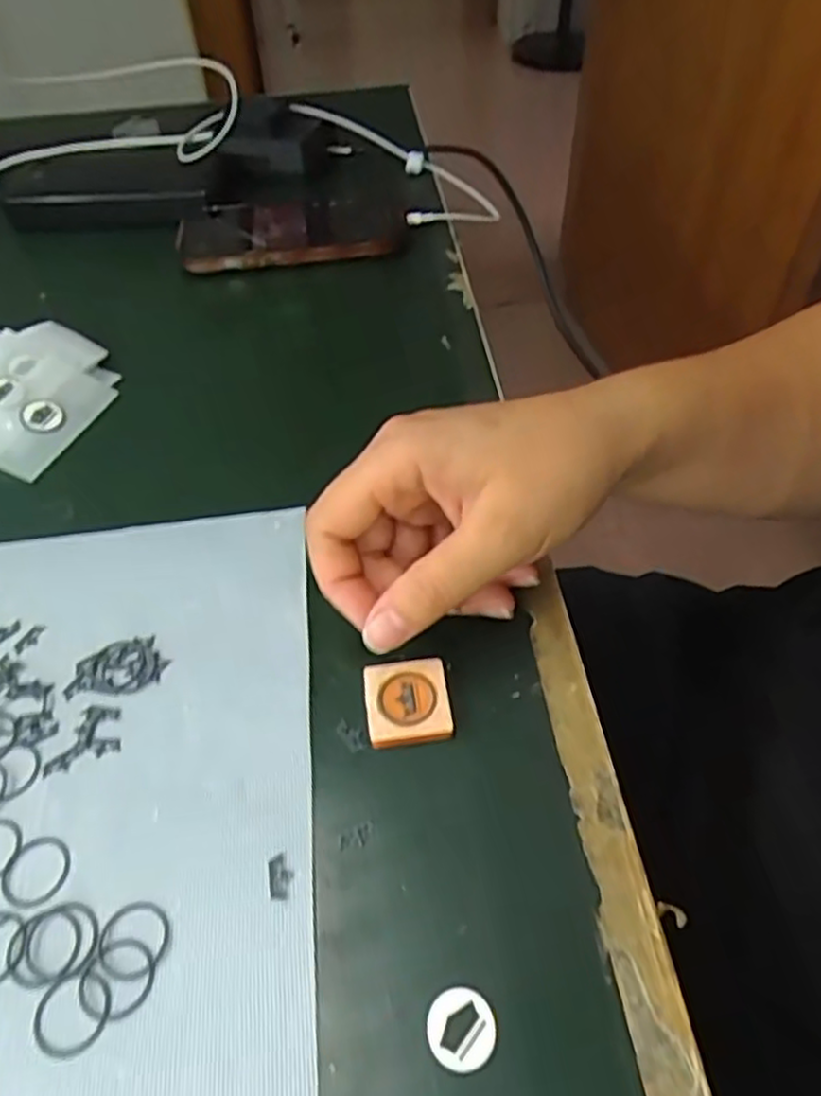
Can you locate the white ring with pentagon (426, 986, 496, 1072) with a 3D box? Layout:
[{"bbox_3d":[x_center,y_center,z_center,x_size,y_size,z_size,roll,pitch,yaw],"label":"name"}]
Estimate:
[{"bbox_3d":[0.014,0.131,0.197,0.018,0.004,0.019,-1,50,2],"label":"white ring with pentagon"}]

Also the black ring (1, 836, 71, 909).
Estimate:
[{"bbox_3d":[-0.119,0.102,0.228,0.021,0.004,0.021,-1,50,2],"label":"black ring"}]

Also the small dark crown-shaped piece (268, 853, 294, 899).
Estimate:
[{"bbox_3d":[-0.040,0.101,0.223,0.007,0.004,0.014,-13,51,-8],"label":"small dark crown-shaped piece"}]

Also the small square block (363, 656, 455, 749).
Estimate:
[{"bbox_3d":[-0.001,0.056,0.260,0.029,0.006,0.032,-7,50,-3],"label":"small square block"}]

